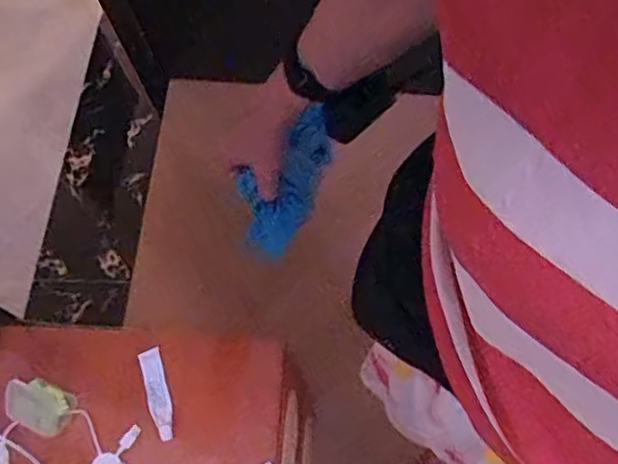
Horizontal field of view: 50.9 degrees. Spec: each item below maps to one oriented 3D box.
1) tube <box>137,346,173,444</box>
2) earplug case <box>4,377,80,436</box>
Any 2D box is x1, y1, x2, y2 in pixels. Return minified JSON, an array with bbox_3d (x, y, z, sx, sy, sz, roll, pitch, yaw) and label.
[{"bbox_3d":[-0.198,0.212,0.851,0.029,0.015,0.120,-19,65,-3],"label":"tube"},{"bbox_3d":[-0.348,0.223,0.834,0.086,0.021,0.060,21,69,14],"label":"earplug case"}]

